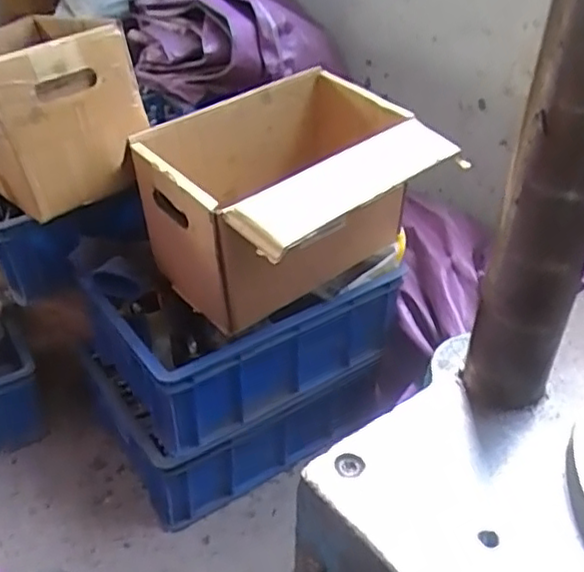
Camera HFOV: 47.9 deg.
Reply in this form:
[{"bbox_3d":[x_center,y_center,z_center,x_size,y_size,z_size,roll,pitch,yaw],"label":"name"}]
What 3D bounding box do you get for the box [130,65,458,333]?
[{"bbox_3d":[0.007,-0.101,0.862,0.334,0.226,0.285,-27,45,-33],"label":"box"}]

